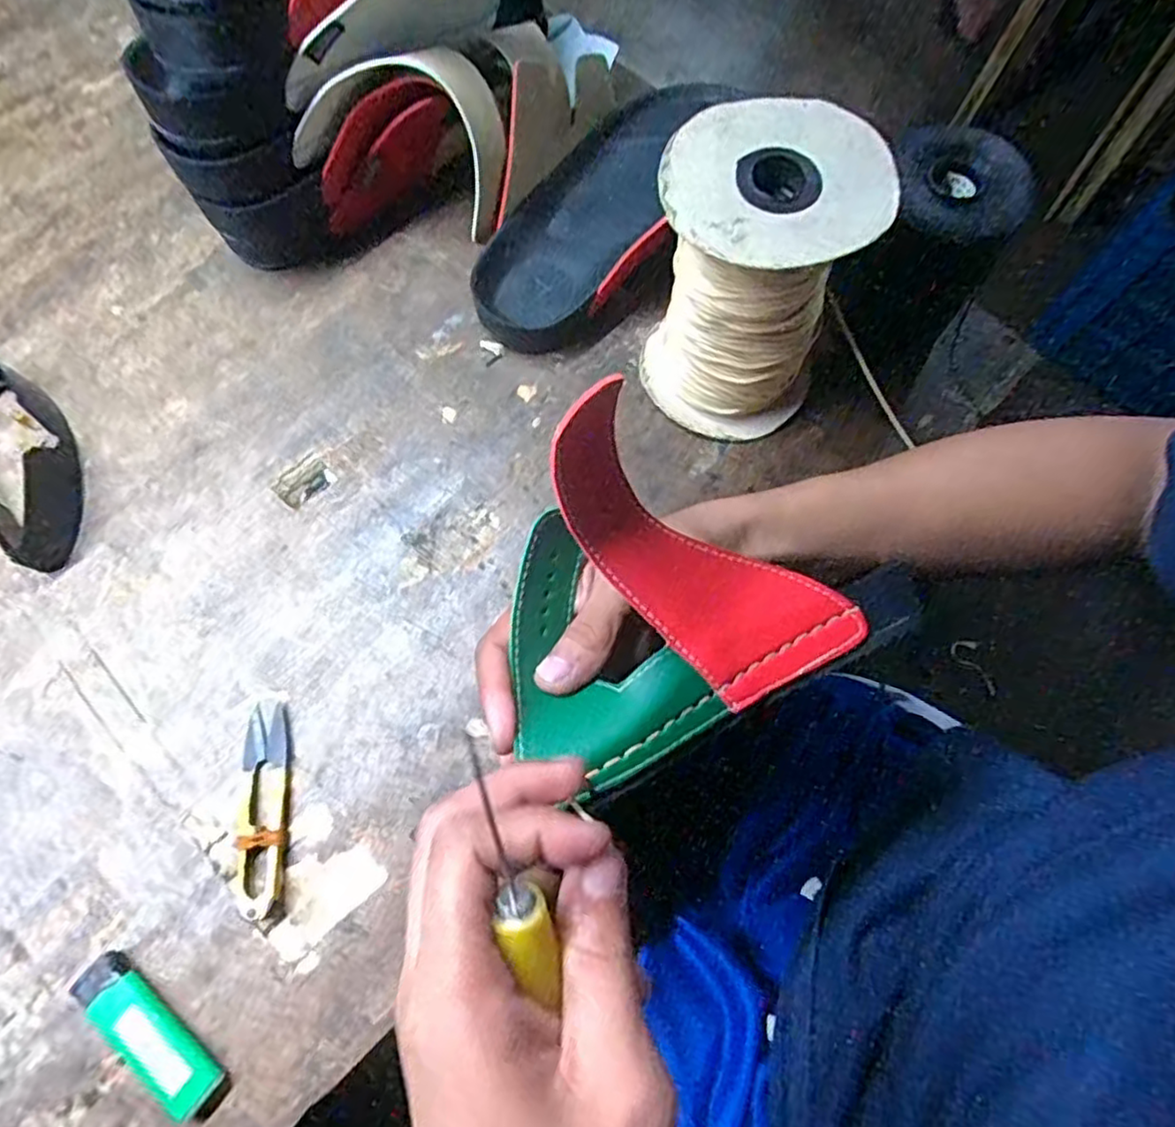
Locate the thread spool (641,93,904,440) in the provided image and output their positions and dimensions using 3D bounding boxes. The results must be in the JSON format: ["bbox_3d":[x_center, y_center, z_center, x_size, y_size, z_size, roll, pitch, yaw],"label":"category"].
[{"bbox_3d":[0.081,-0.144,0.360,0.093,0.145,0.090,1,71,-1],"label":"thread spool"}]

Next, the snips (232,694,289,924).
[{"bbox_3d":[-0.164,0.121,0.344,0.024,0.012,0.102,-5,71,-3],"label":"snips"}]

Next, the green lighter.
[{"bbox_3d":[-0.203,0.215,0.312,0.082,0.013,0.024,36,73,10],"label":"green lighter"}]

